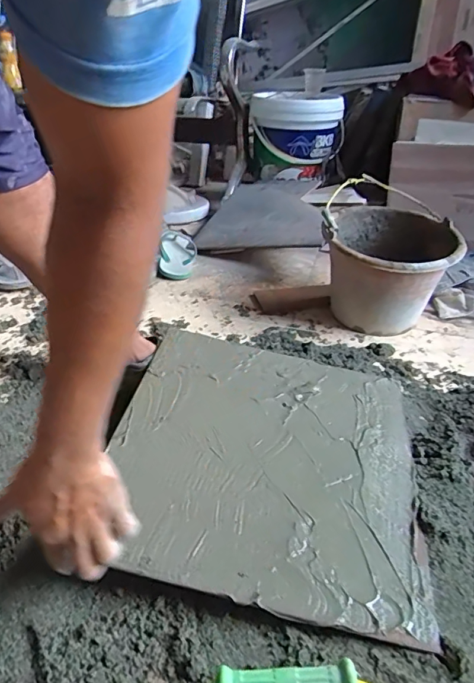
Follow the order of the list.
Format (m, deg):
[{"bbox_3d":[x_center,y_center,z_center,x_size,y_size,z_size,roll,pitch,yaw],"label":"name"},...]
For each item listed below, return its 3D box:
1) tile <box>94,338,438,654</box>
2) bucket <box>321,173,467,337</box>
[{"bbox_3d":[0.042,0.141,0.603,0.390,0.008,0.392,13,38,2],"label":"tile"},{"bbox_3d":[0.310,-0.162,0.951,0.253,0.235,0.299,5,34,7],"label":"bucket"}]

